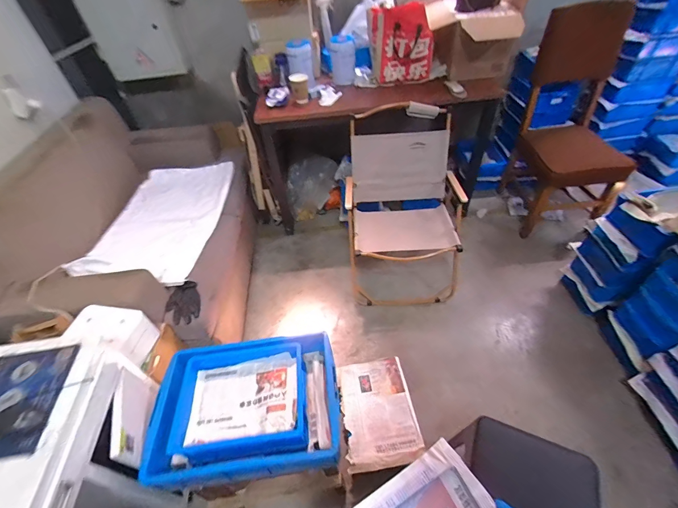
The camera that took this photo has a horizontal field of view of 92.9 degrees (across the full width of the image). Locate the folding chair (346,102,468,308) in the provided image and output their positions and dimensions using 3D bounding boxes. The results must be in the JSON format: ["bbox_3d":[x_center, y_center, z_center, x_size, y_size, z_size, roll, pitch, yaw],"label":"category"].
[{"bbox_3d":[0.314,-0.211,1.612,0.527,0.791,0.626,-3,50,3],"label":"folding chair"}]

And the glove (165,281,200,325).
[{"bbox_3d":[-0.596,0.183,1.237,0.114,0.034,0.184,-25,52,-14],"label":"glove"}]

